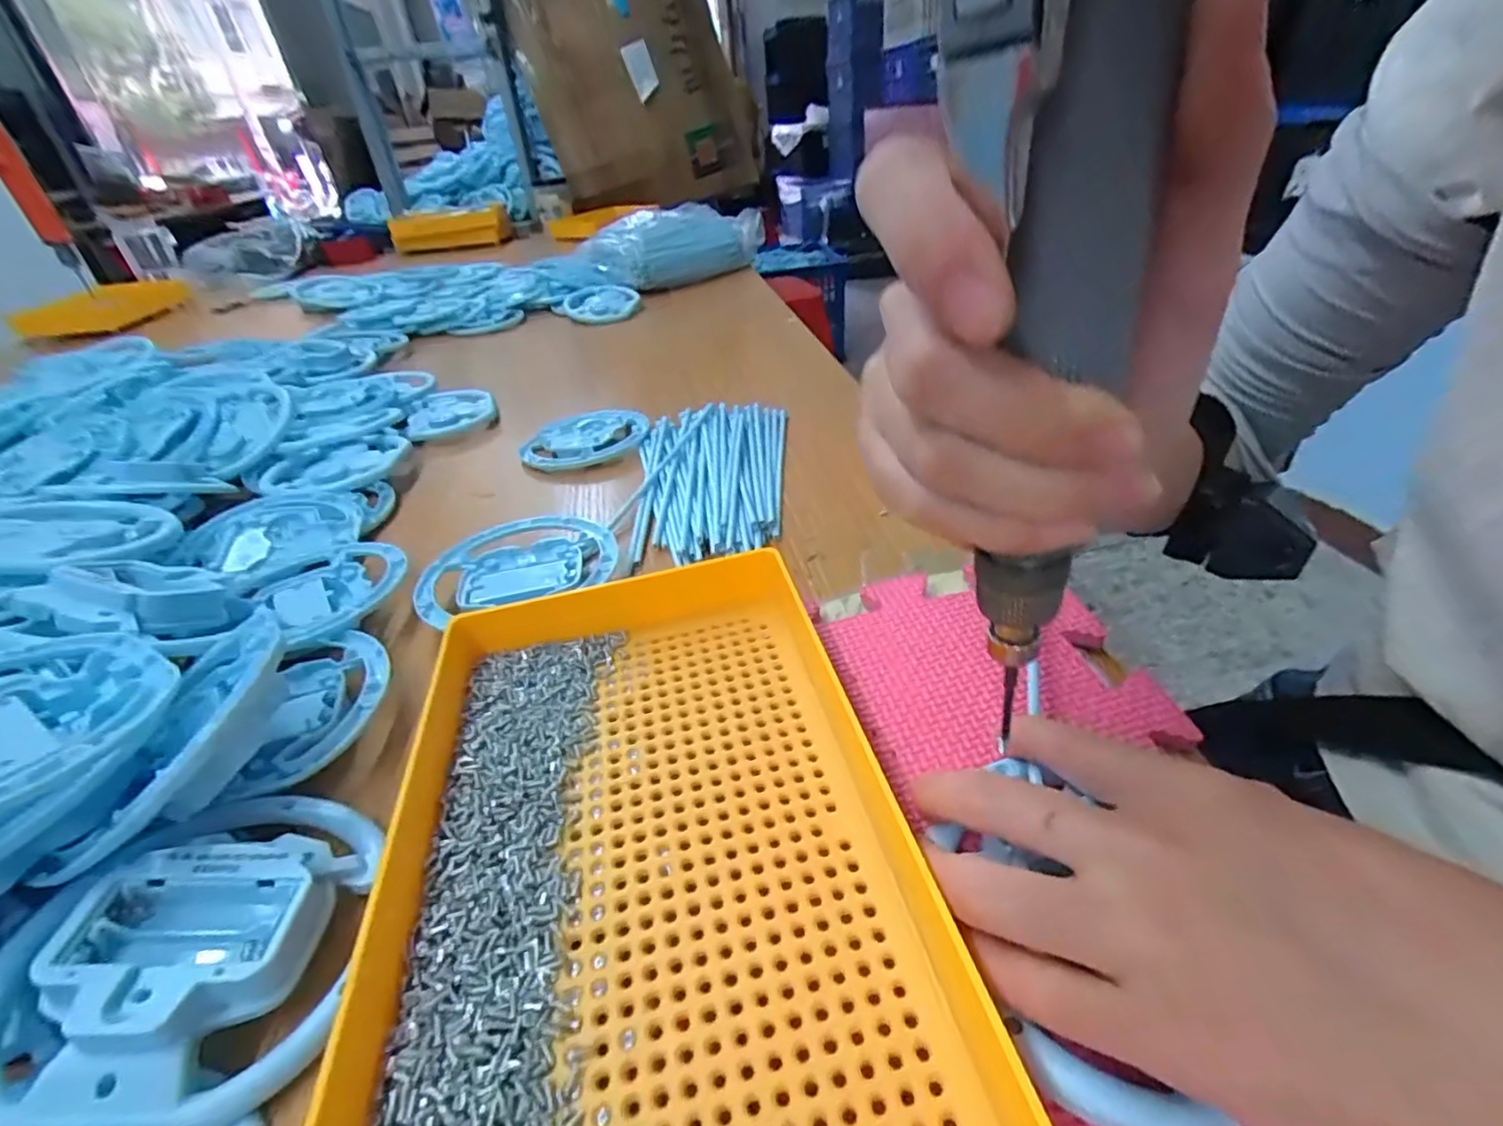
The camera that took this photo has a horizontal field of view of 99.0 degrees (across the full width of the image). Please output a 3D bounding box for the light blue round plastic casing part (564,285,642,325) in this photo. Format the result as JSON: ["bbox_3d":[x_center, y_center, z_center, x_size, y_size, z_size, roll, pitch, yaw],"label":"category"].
[{"bbox_3d":[-0.212,-0.369,0.915,0.102,0.029,0.113,-12,36,-10],"label":"light blue round plastic casing part"}]

